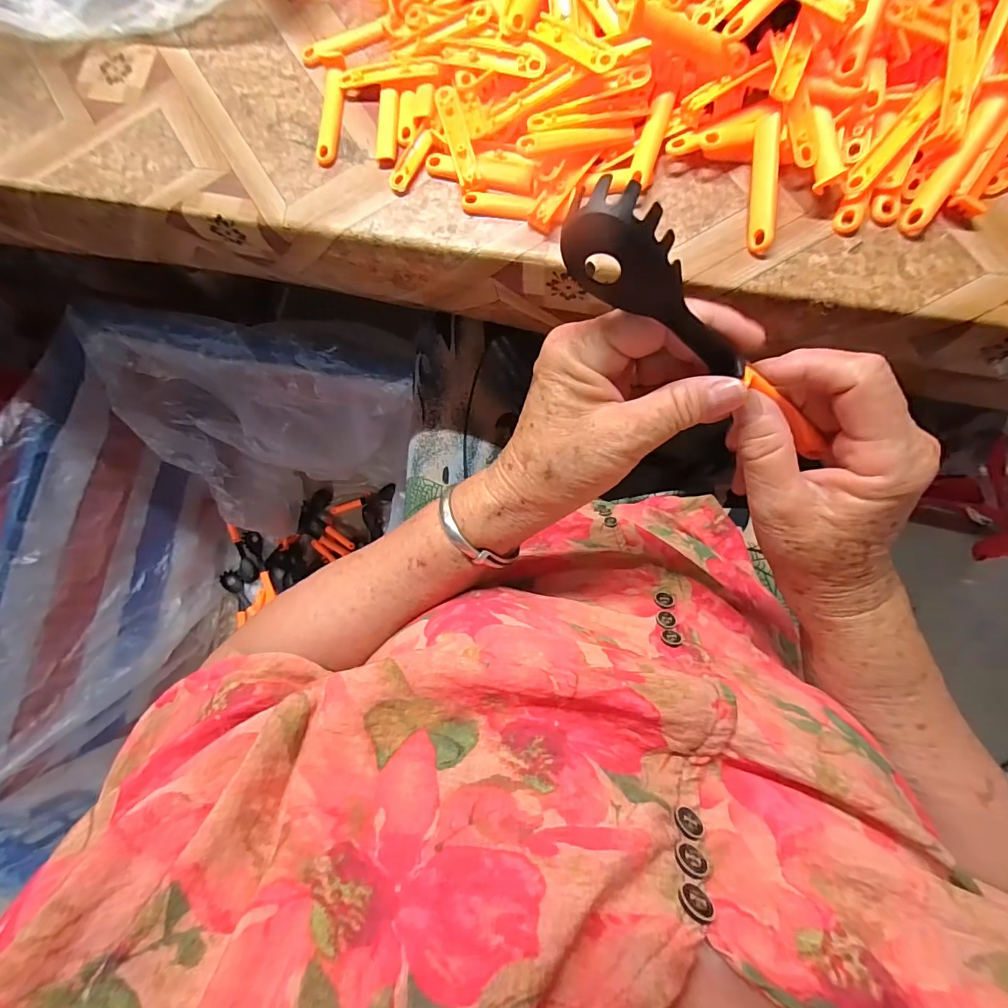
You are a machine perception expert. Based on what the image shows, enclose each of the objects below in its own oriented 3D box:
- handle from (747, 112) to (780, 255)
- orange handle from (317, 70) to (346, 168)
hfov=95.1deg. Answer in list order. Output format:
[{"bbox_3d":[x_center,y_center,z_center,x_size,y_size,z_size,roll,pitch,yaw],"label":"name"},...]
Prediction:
[{"bbox_3d":[0.156,-0.192,0.277,0.012,0.014,0.077,3,86,9],"label":"handle"},{"bbox_3d":[-0.124,-0.276,0.330,0.016,0.006,0.071,5,86,9],"label":"orange handle"}]

